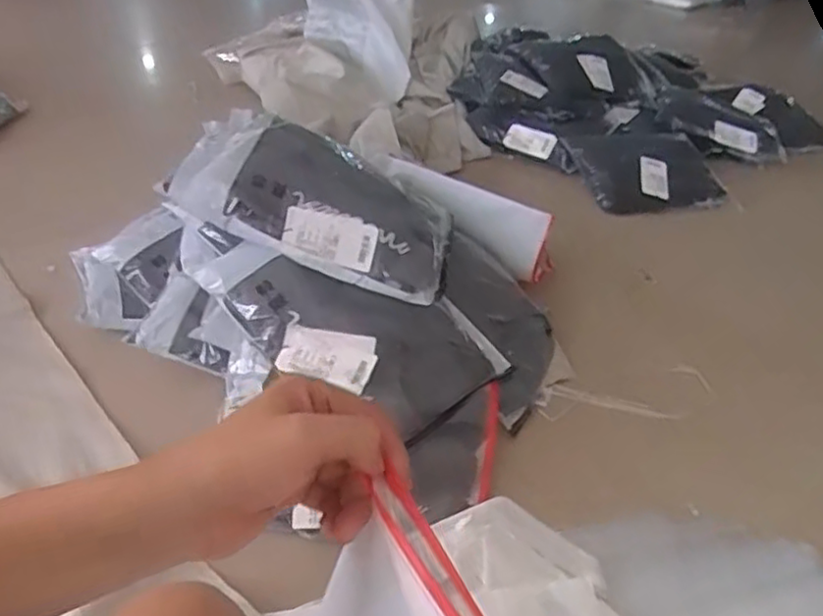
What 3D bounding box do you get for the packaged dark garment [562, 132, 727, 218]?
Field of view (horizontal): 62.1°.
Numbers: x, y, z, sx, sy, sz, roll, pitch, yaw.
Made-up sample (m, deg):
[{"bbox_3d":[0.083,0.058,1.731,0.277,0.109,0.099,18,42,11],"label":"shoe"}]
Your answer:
[{"bbox_3d":[0.596,-0.347,1.716,0.367,0.082,0.309,-5,36,-14],"label":"packaged dark garment"}]

